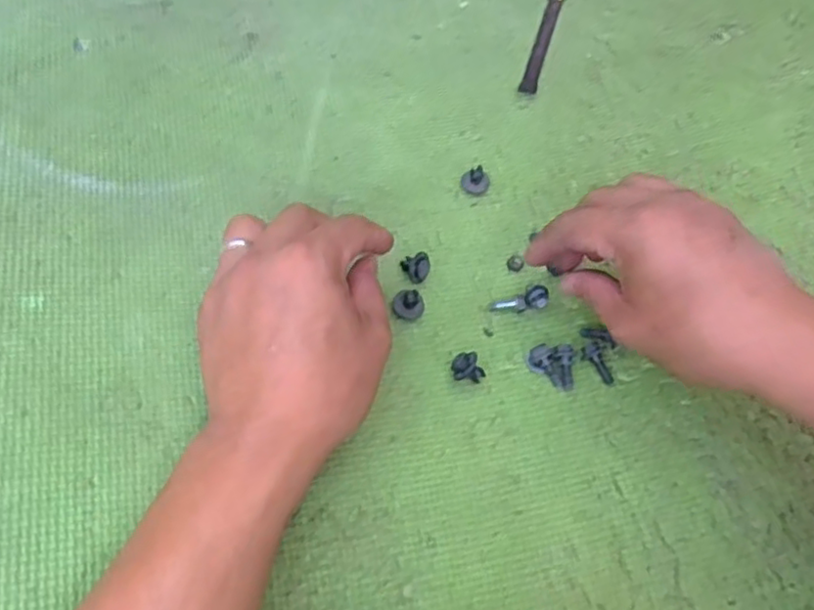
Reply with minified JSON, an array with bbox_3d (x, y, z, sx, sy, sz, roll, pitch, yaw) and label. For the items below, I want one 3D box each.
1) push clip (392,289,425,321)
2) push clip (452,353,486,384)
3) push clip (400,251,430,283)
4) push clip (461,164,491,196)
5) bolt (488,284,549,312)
[{"bbox_3d":[0.001,-0.001,0.416,0.019,0.017,0.016,4,60,4],"label":"push clip"},{"bbox_3d":[0.036,0.037,0.396,0.019,0.018,0.013,-3,59,0],"label":"push clip"},{"bbox_3d":[0.006,-0.023,0.424,0.018,0.013,0.014,-16,60,-7],"label":"push clip"},{"bbox_3d":[0.048,-0.085,0.467,0.020,0.018,0.013,6,60,5],"label":"push clip"},{"bbox_3d":[0.071,-0.001,0.423,0.036,0.011,0.015,-13,60,-6],"label":"bolt"}]

